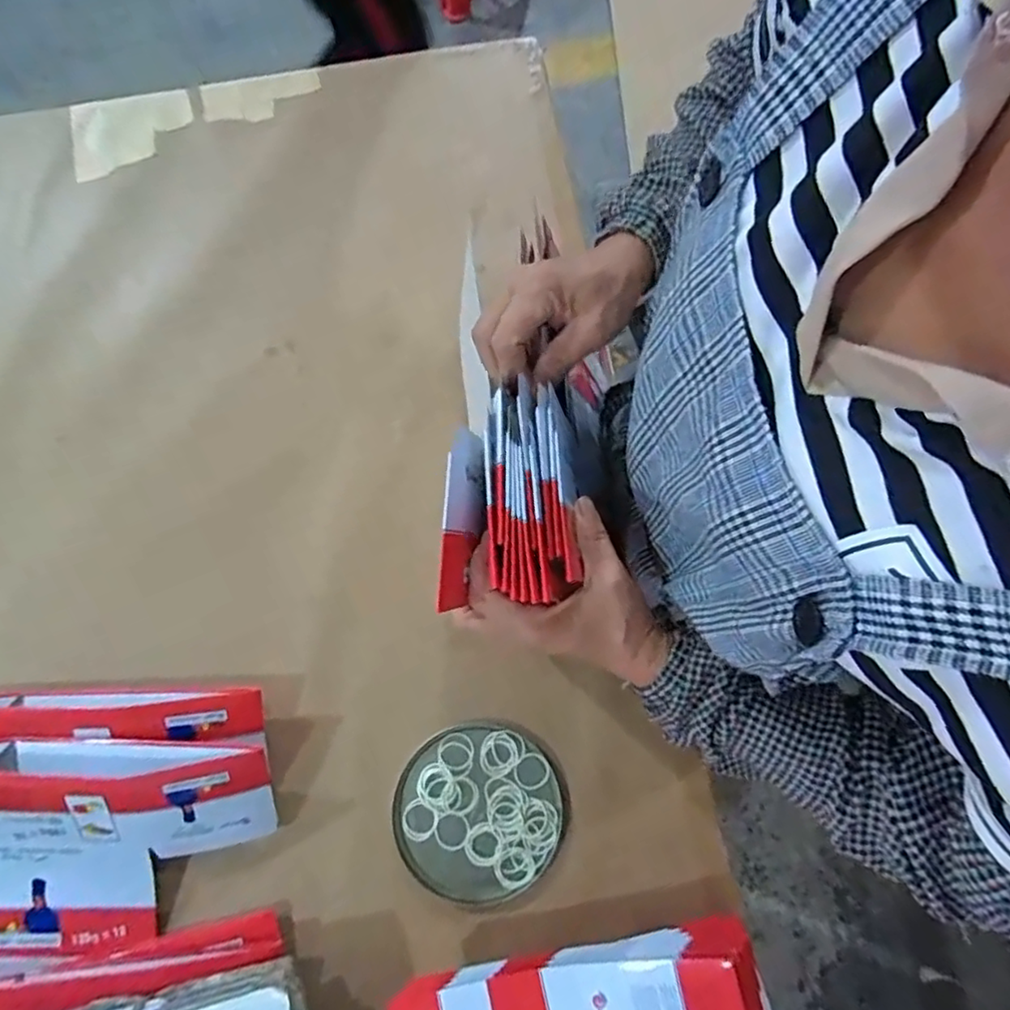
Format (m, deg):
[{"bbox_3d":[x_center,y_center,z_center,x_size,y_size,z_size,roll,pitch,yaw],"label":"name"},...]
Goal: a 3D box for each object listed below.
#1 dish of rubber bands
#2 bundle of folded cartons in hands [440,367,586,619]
[{"bbox_3d":[-0.027,0.311,0.627,0.160,0.013,0.163,0,77,-1],"label":"dish of rubber bands"},{"bbox_3d":[0.005,-0.004,0.370,0.076,0.048,0.122,2,77,-1],"label":"bundle of folded cartons in hands"}]

